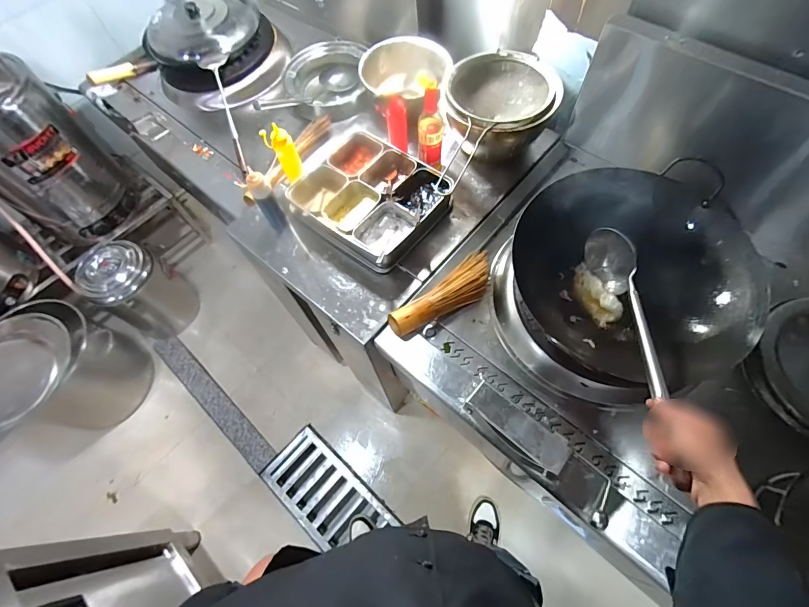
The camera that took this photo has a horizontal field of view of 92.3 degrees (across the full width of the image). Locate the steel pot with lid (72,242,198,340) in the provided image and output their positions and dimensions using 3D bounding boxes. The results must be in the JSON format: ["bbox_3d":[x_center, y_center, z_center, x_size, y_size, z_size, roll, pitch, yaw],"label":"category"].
[{"bbox_3d":[-1.026,-0.051,1.522,0.253,0.351,0.252,22,67,14],"label":"steel pot with lid"}]

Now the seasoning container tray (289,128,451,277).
[{"bbox_3d":[-0.088,-0.265,0.947,0.335,0.073,0.279,33,70,18],"label":"seasoning container tray"}]

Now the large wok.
[{"bbox_3d":[0.444,-0.047,0.752,0.377,0.197,0.376,-11,64,-2],"label":"large wok"}]

